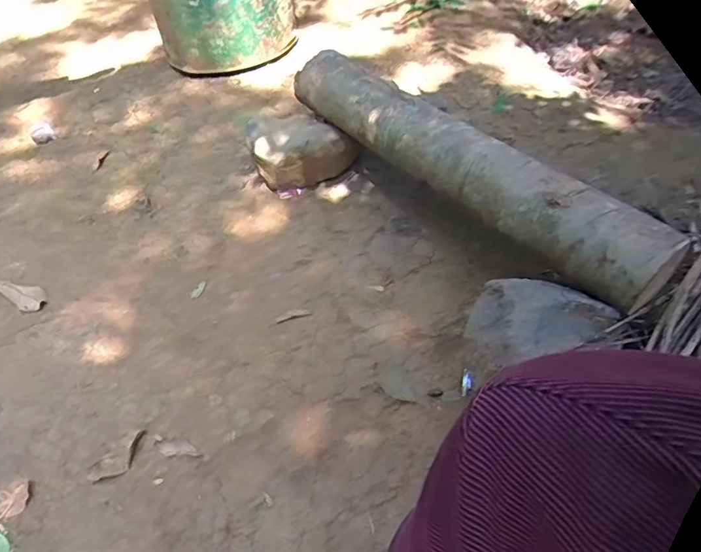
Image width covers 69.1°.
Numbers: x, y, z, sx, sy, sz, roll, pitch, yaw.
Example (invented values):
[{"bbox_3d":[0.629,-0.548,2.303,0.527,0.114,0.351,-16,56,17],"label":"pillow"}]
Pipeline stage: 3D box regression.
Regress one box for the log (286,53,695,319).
[{"bbox_3d":[0.187,-0.278,1.105,0.147,0.119,1.003,-28,50,-21],"label":"log"}]

